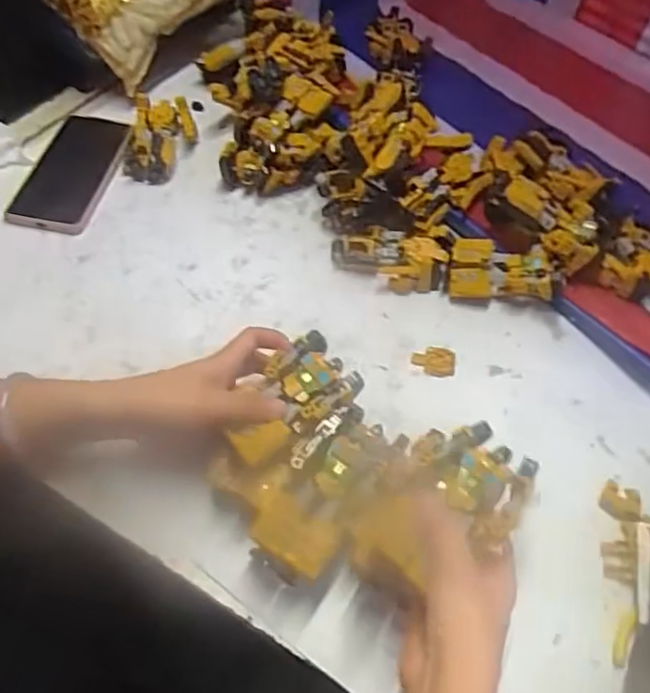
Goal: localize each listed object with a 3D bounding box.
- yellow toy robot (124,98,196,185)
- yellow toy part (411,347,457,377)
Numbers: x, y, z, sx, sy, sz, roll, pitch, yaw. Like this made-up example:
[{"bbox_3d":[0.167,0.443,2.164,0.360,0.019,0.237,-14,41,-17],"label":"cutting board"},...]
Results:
[{"bbox_3d":[-0.177,-0.217,0.679,0.067,0.040,0.102,7,55,0],"label":"yellow toy robot"},{"bbox_3d":[0.096,0.012,0.558,0.038,0.004,0.028,9,55,1],"label":"yellow toy part"}]

